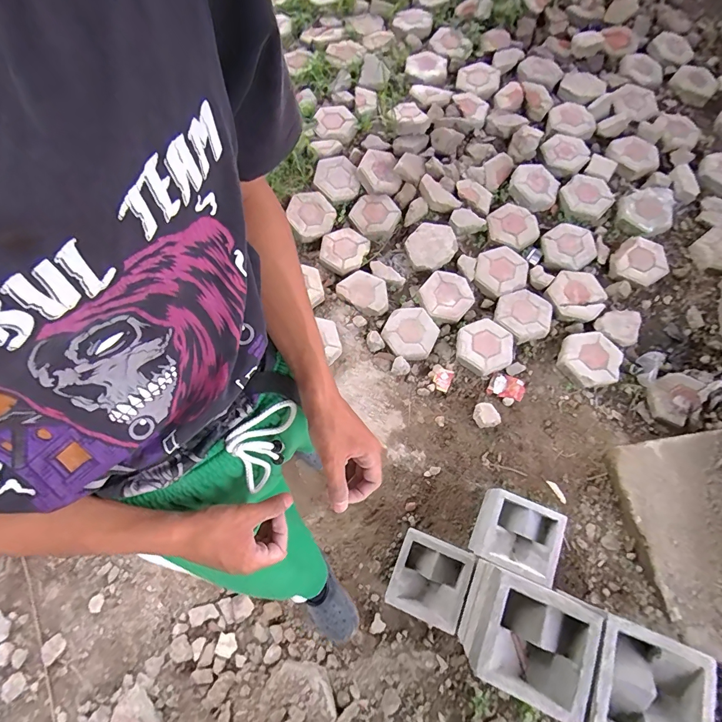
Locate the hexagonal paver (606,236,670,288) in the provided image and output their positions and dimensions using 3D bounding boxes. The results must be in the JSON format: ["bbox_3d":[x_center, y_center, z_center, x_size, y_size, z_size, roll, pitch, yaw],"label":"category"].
[{"bbox_3d":[1.115,-0.400,1.557,0.189,0.060,0.179,33,75,12],"label":"hexagonal paver"}]

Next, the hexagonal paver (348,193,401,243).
[{"bbox_3d":[0.062,-0.617,1.666,0.210,0.051,0.196,33,77,10],"label":"hexagonal paver"}]

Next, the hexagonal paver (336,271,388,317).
[{"bbox_3d":[0.019,-0.271,1.542,0.221,0.057,0.159,27,73,10],"label":"hexagonal paver"}]

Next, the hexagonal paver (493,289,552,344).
[{"bbox_3d":[0.634,-0.179,1.523,0.219,0.048,0.201,43,77,14],"label":"hexagonal paver"}]

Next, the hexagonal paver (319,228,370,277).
[{"bbox_3d":[-0.069,-0.440,1.568,0.197,0.036,0.193,36,75,12],"label":"hexagonal paver"}]

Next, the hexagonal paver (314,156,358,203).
[{"bbox_3d":[-0.103,-0.788,1.685,0.188,0.059,0.203,-8,73,-1],"label":"hexagonal paver"}]

